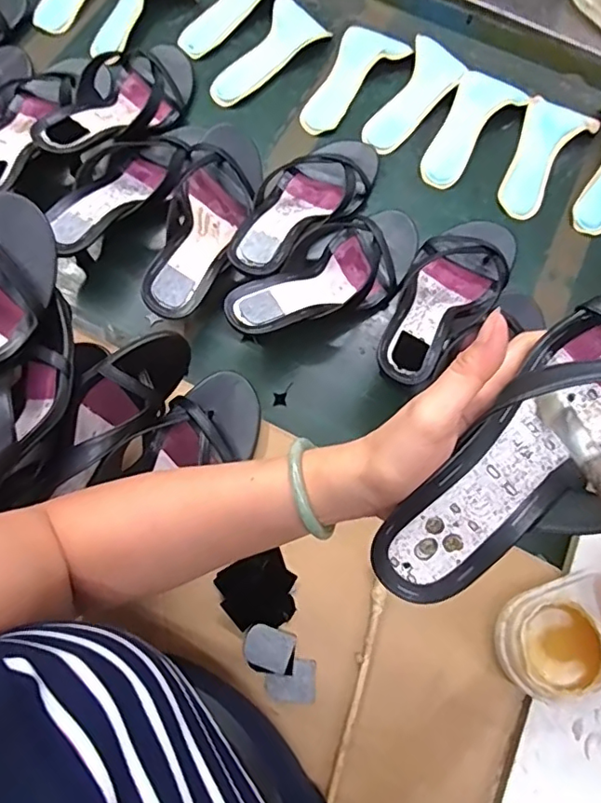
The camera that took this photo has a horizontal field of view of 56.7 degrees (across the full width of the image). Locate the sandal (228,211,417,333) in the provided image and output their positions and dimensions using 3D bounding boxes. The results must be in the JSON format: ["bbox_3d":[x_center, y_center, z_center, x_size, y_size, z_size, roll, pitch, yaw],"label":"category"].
[{"bbox_3d":[0.031,-0.126,0.562,0.233,0.075,0.094,-39,75,-14],"label":"sandal"}]

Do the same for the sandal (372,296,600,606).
[{"bbox_3d":[0.138,0.021,0.280,0.236,0.055,0.095,-39,74,7],"label":"sandal"}]

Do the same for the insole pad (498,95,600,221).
[{"bbox_3d":[0.283,-0.285,0.650,0.078,0.018,0.173,28,72,6],"label":"insole pad"}]

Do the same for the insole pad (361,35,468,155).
[{"bbox_3d":[0.137,-0.361,0.664,0.070,0.016,0.170,28,72,6],"label":"insole pad"}]

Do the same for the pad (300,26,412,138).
[{"bbox_3d":[0.062,-0.389,0.672,0.079,0.015,0.172,28,72,6],"label":"pad"}]

